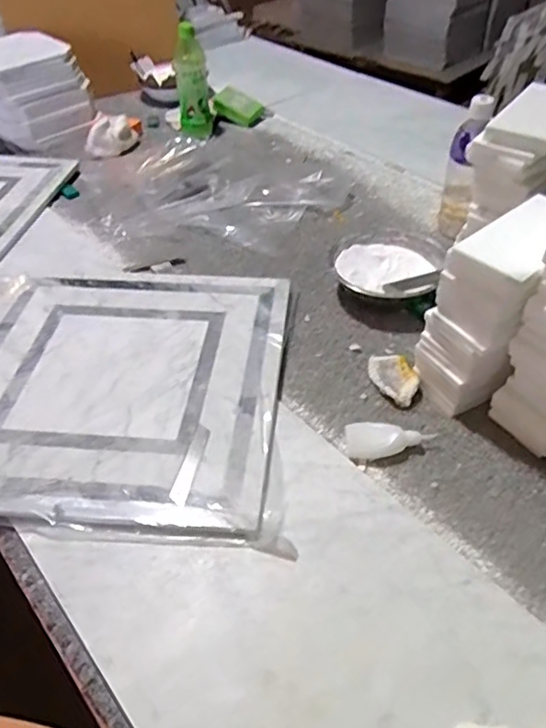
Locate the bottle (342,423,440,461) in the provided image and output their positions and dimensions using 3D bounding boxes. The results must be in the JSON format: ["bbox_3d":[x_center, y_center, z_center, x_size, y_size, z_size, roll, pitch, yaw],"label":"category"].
[{"bbox_3d":[0.128,0.080,0.642,0.096,0.019,0.041,-5,44,-6],"label":"bottle"}]

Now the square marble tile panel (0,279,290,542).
[{"bbox_3d":[-0.198,0.013,0.707,0.416,0.012,0.388,5,44,4],"label":"square marble tile panel"}]

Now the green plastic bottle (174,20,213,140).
[{"bbox_3d":[-0.163,-0.568,1.168,0.067,0.193,0.069,-4,44,0],"label":"green plastic bottle"}]

